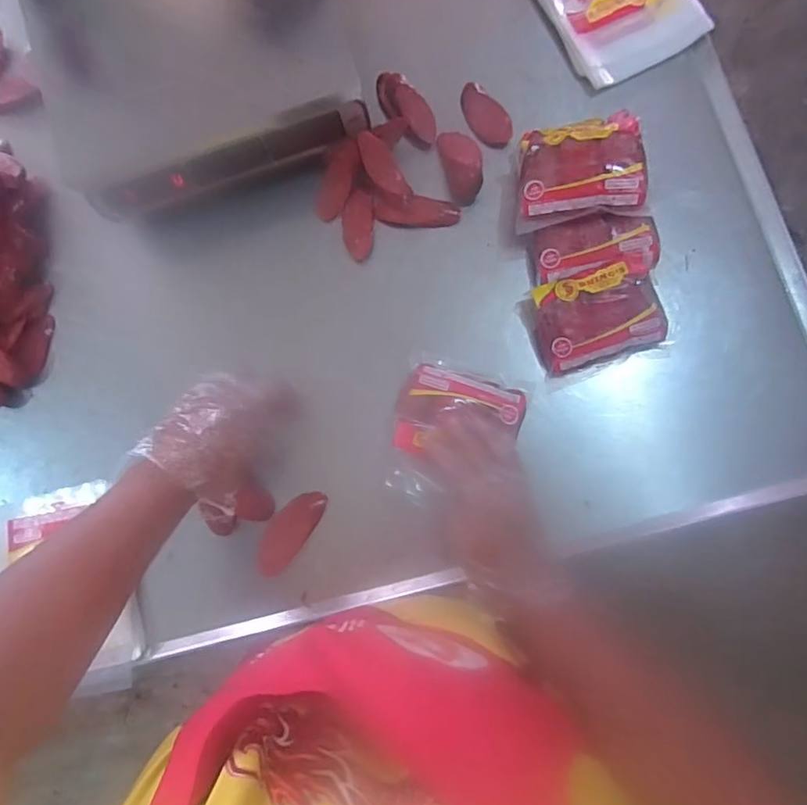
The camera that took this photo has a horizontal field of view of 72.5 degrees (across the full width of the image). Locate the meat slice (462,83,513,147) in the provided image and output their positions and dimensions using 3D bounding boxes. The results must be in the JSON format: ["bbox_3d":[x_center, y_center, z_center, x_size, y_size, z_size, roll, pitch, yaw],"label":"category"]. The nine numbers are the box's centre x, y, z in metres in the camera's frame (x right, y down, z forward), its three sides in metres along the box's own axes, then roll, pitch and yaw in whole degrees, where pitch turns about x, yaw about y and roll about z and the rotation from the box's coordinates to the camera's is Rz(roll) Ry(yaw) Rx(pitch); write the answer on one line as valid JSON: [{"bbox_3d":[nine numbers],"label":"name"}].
[{"bbox_3d":[0.102,-0.364,0.694,0.042,0.019,0.101,-27,80,0],"label":"meat slice"}]

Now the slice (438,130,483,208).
[{"bbox_3d":[0.073,-0.292,0.672,0.044,0.036,0.095,-14,80,2],"label":"slice"}]

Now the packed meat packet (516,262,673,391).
[{"bbox_3d":[0.218,-0.092,0.623,0.142,0.051,0.109,-19,80,2],"label":"packed meat packet"}]

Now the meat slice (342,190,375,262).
[{"bbox_3d":[-0.056,-0.220,0.689,0.038,0.012,0.089,0,81,5],"label":"meat slice"}]

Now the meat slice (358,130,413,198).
[{"bbox_3d":[-0.026,-0.286,0.671,0.036,0.012,0.088,-38,102,0],"label":"meat slice"}]

